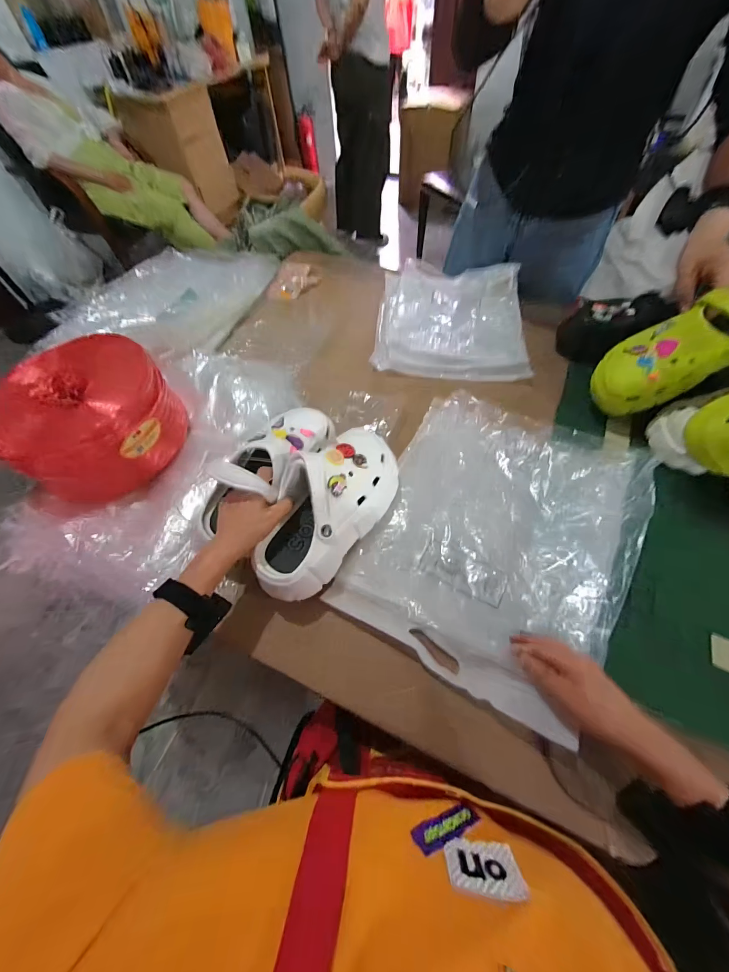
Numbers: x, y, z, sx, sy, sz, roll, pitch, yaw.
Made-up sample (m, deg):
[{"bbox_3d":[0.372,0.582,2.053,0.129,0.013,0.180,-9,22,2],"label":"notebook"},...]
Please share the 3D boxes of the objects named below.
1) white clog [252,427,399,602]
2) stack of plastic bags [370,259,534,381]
[{"bbox_3d":[-0.055,0.022,0.474,0.118,0.115,0.259,34,66,22],"label":"white clog"},{"bbox_3d":[0.201,-0.406,0.808,0.328,0.039,0.409,5,59,7],"label":"stack of plastic bags"}]

